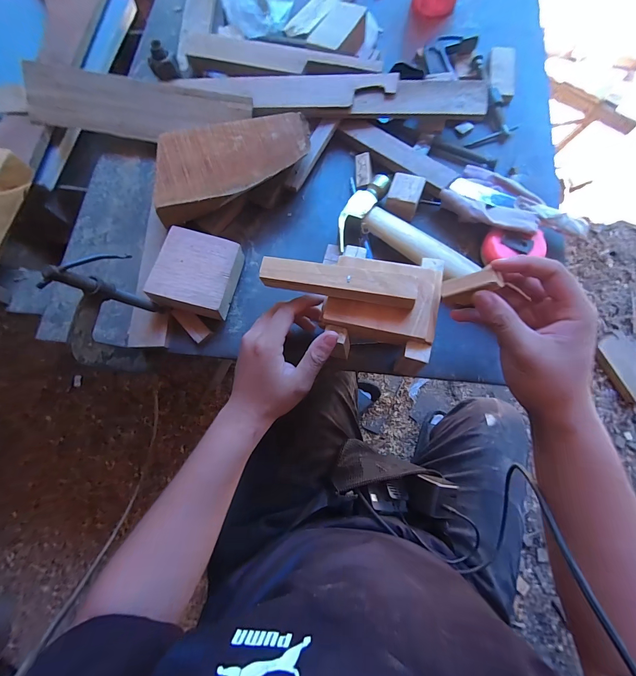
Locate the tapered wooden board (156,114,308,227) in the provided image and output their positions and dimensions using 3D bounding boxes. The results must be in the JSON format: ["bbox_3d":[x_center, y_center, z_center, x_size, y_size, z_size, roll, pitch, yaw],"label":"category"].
[{"bbox_3d":[-0.104,-0.214,0.396,0.190,0.027,0.112,-9,76,-3],"label":"tapered wooden board"}]

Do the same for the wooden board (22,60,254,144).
[{"bbox_3d":[-0.249,-0.314,0.448,0.309,0.070,0.014,10,35,1],"label":"wooden board"}]

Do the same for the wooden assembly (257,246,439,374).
[{"bbox_3d":[0.030,-0.042,0.305,0.167,0.042,0.113,15,78,3],"label":"wooden assembly"}]

